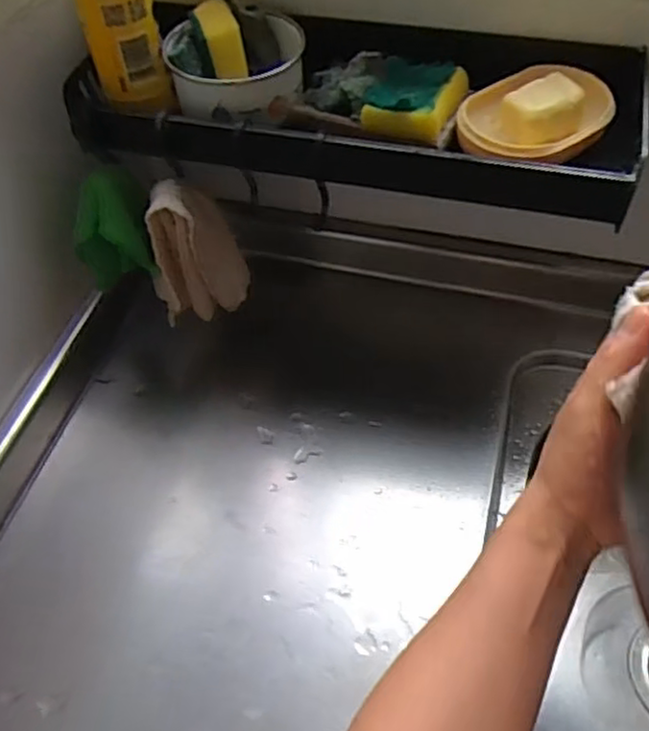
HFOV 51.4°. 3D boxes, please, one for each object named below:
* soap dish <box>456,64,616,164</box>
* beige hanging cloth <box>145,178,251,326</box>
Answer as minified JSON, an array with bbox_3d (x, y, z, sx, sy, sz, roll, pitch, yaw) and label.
[{"bbox_3d":[0.144,-0.178,0.471,0.101,0.030,0.084,-37,60,-22],"label":"soap dish"},{"bbox_3d":[-0.106,-0.093,0.563,0.076,0.131,0.035,-23,56,-14],"label":"beige hanging cloth"}]

